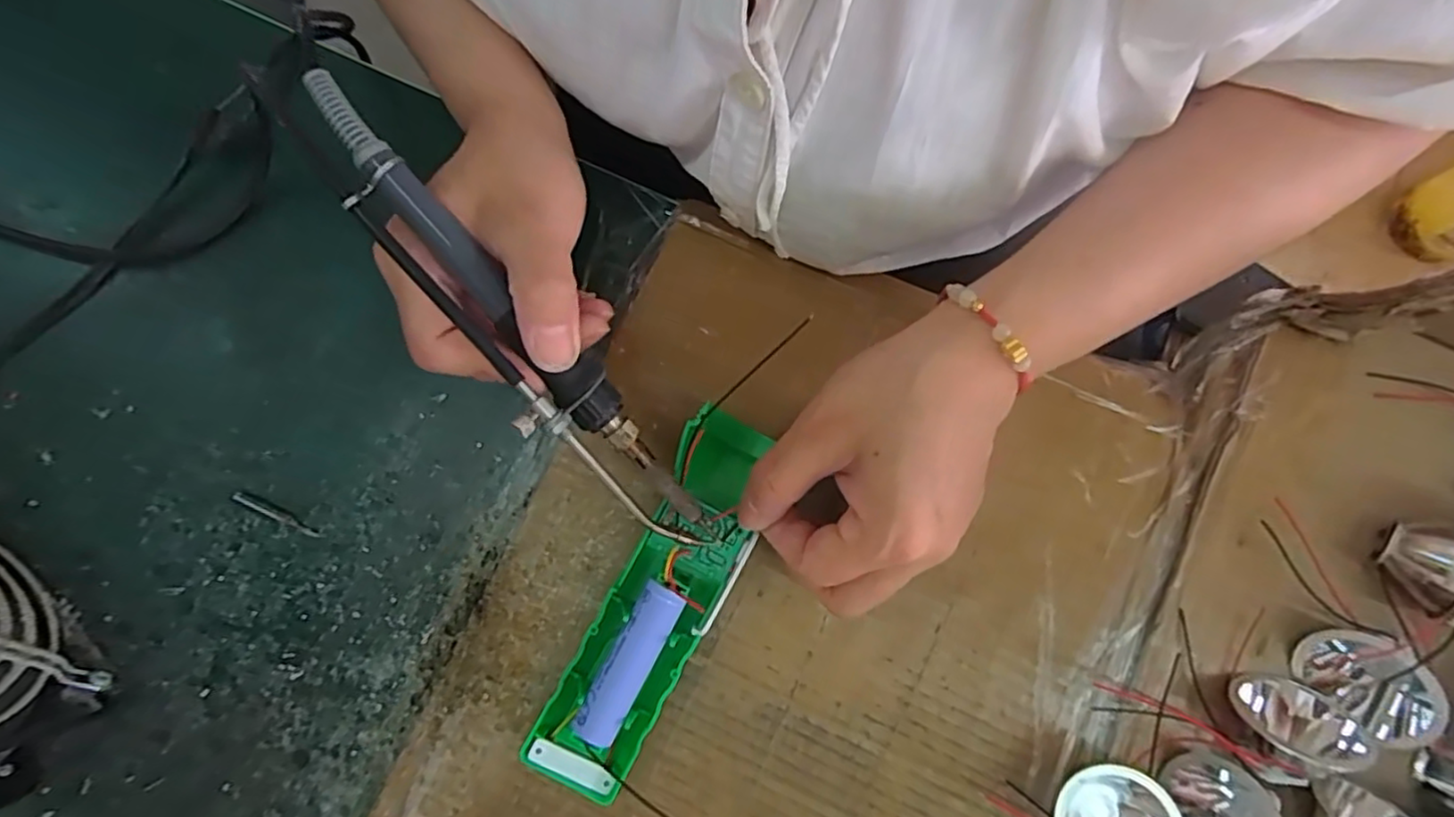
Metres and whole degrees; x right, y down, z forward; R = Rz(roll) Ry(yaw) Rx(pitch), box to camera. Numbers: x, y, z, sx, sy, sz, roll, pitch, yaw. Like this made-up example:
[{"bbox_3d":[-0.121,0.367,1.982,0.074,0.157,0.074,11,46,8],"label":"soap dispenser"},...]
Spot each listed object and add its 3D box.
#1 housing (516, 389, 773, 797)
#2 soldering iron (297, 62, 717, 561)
[{"bbox_3d":[-0.026,0.076,0.267,0.044,0.028,0.157,26,81,4],"label":"housing"},{"bbox_3d":[-0.075,-0.024,0.236,0.031,0.022,0.204,-41,102,-9],"label":"soldering iron"}]

